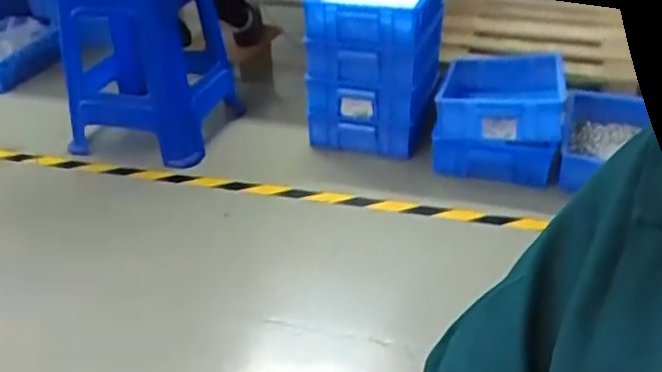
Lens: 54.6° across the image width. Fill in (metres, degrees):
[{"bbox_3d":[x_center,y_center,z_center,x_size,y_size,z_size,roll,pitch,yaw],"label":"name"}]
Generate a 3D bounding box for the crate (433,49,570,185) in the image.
[{"bbox_3d":[0.403,-0.168,1.536,0.275,0.199,0.304,7,34,14],"label":"crate"}]

